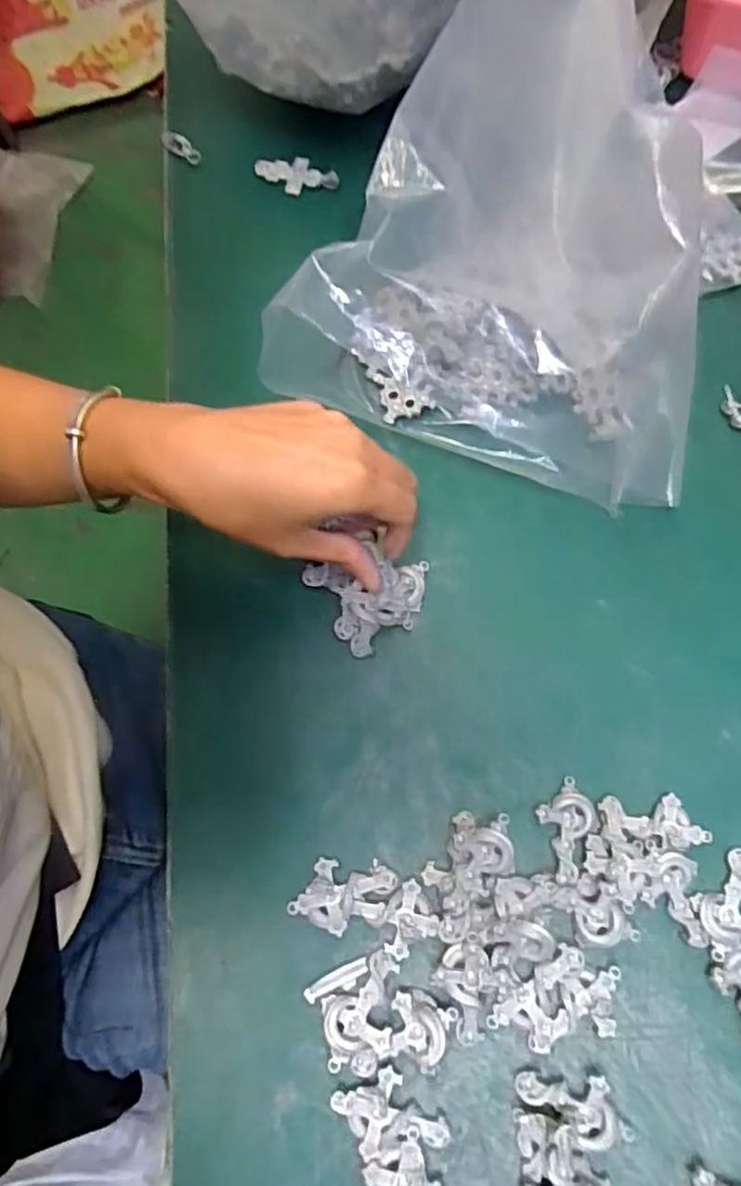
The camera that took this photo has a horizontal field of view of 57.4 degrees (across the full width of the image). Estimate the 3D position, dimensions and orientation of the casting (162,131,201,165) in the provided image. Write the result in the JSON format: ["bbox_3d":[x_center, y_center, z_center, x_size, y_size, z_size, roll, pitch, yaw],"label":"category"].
[{"bbox_3d":[-0.137,-0.324,0.491,0.042,0.009,0.014,38,74,12],"label":"casting"}]

